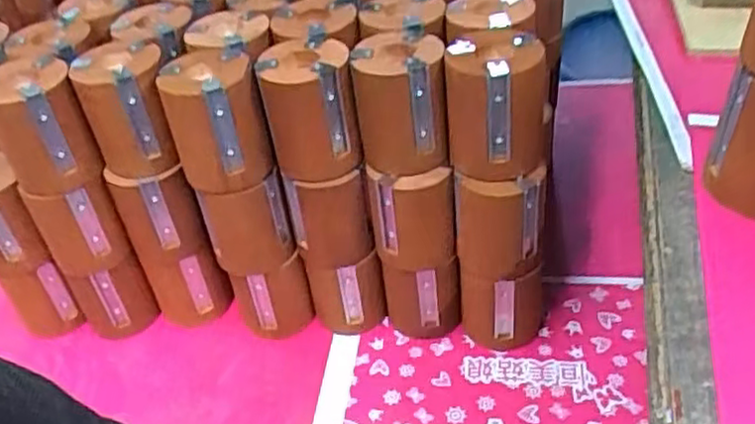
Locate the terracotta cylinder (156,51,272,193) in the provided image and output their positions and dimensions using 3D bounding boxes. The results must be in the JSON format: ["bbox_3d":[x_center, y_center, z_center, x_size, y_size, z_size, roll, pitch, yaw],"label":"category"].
[{"bbox_3d":[-0.141,-0.079,0.634,0.078,0.099,0.076,-15,41,-11],"label":"terracotta cylinder"}]

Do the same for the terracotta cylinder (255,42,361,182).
[{"bbox_3d":[-0.060,-0.093,0.638,0.076,0.102,0.085,-8,40,-3],"label":"terracotta cylinder"}]

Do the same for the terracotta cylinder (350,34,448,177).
[{"bbox_3d":[0.021,-0.096,0.634,0.075,0.106,0.073,-3,40,4],"label":"terracotta cylinder"}]

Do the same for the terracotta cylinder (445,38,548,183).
[{"bbox_3d":[0.102,-0.092,0.613,0.082,0.103,0.077,-3,40,3],"label":"terracotta cylinder"}]

